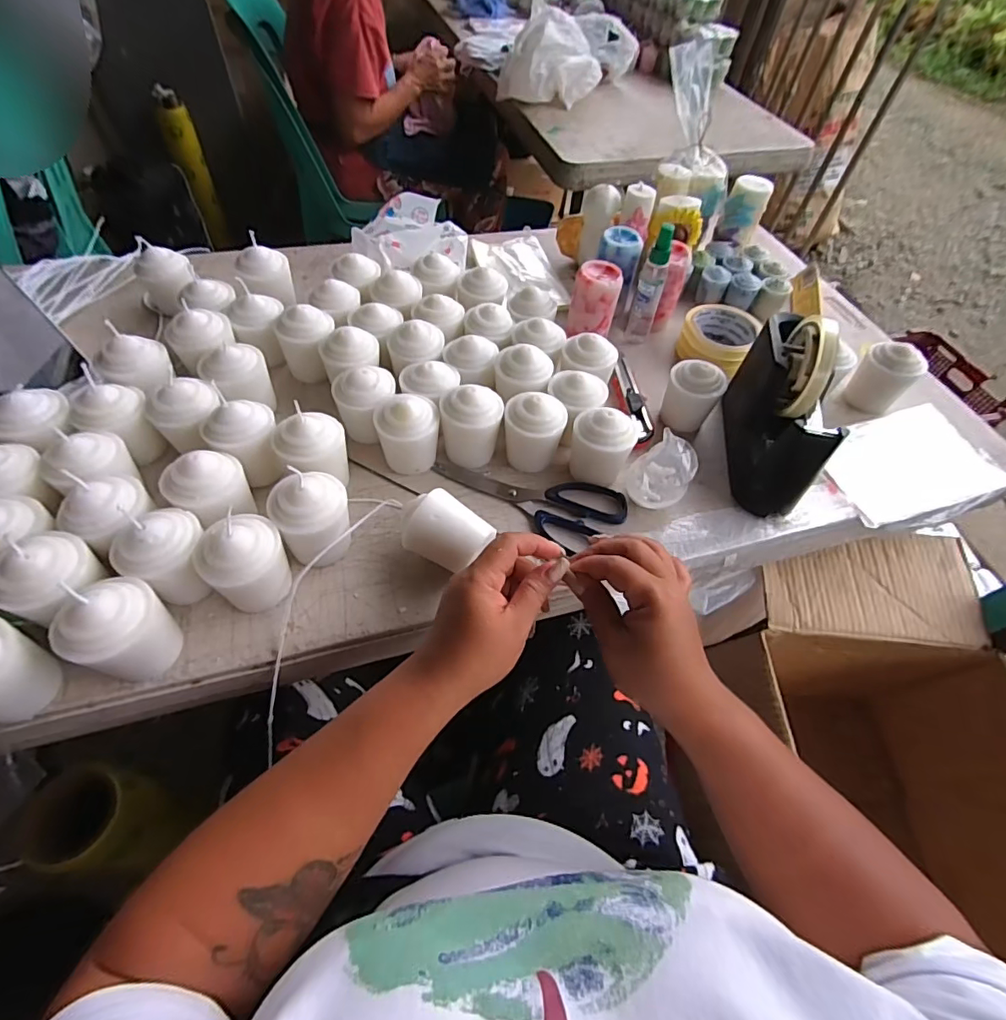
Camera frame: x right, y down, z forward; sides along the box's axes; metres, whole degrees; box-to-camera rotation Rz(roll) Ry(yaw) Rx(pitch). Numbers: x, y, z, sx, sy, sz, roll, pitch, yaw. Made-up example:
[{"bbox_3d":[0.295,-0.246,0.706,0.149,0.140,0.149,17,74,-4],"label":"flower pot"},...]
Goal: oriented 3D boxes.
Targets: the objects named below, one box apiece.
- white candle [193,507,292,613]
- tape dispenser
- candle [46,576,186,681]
[{"bbox_3d":[-0.186,0.042,0.372,0.056,0.076,0.053,-37,66,-26],"label":"white candle"},{"bbox_3d":[0.269,-0.101,0.478,0.058,0.130,0.175,12,55,3],"label":"tape dispenser"},{"bbox_3d":[-0.257,0.078,0.337,0.059,0.073,0.055,24,57,11],"label":"candle"}]

